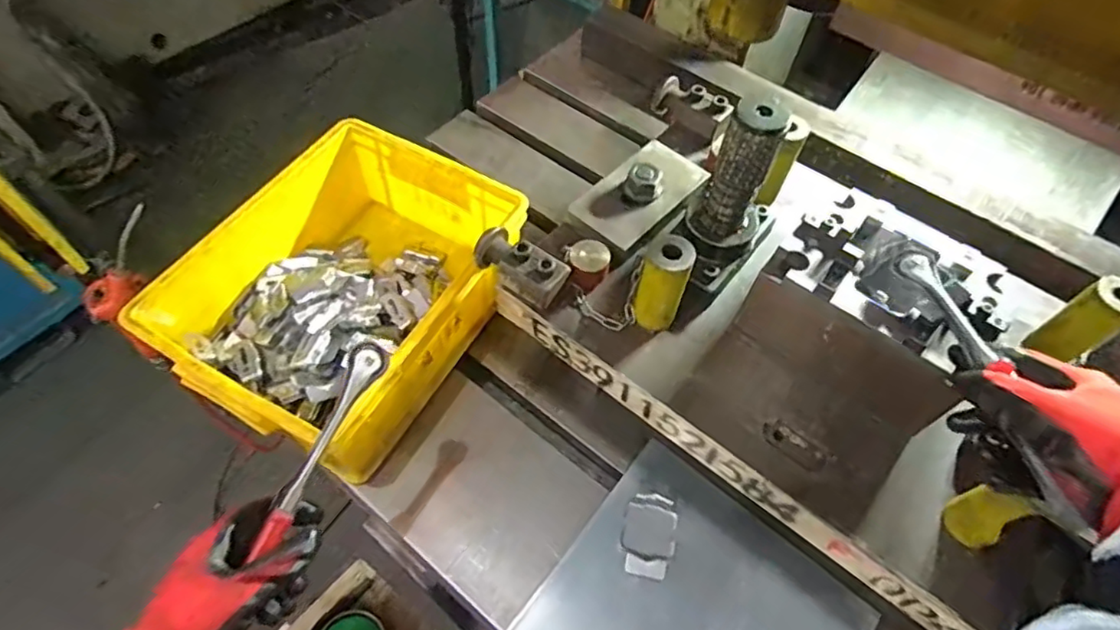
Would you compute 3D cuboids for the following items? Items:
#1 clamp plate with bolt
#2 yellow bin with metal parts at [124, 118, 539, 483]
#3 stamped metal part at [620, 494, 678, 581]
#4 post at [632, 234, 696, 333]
[{"bbox_3d":[0.088,-0.132,0.638,0.086,0.038,0.166,38,63,20],"label":"clamp plate with bolt"},{"bbox_3d":[-0.228,-0.023,0.670,0.259,0.144,0.338,27,60,14],"label":"yellow bin with metal parts"},{"bbox_3d":[0.087,0.214,0.592,0.052,0.007,0.076,18,58,9],"label":"stamped metal part"},{"bbox_3d":[0.090,-0.024,0.545,0.041,0.098,0.043,1,57,-2],"label":"post"}]

